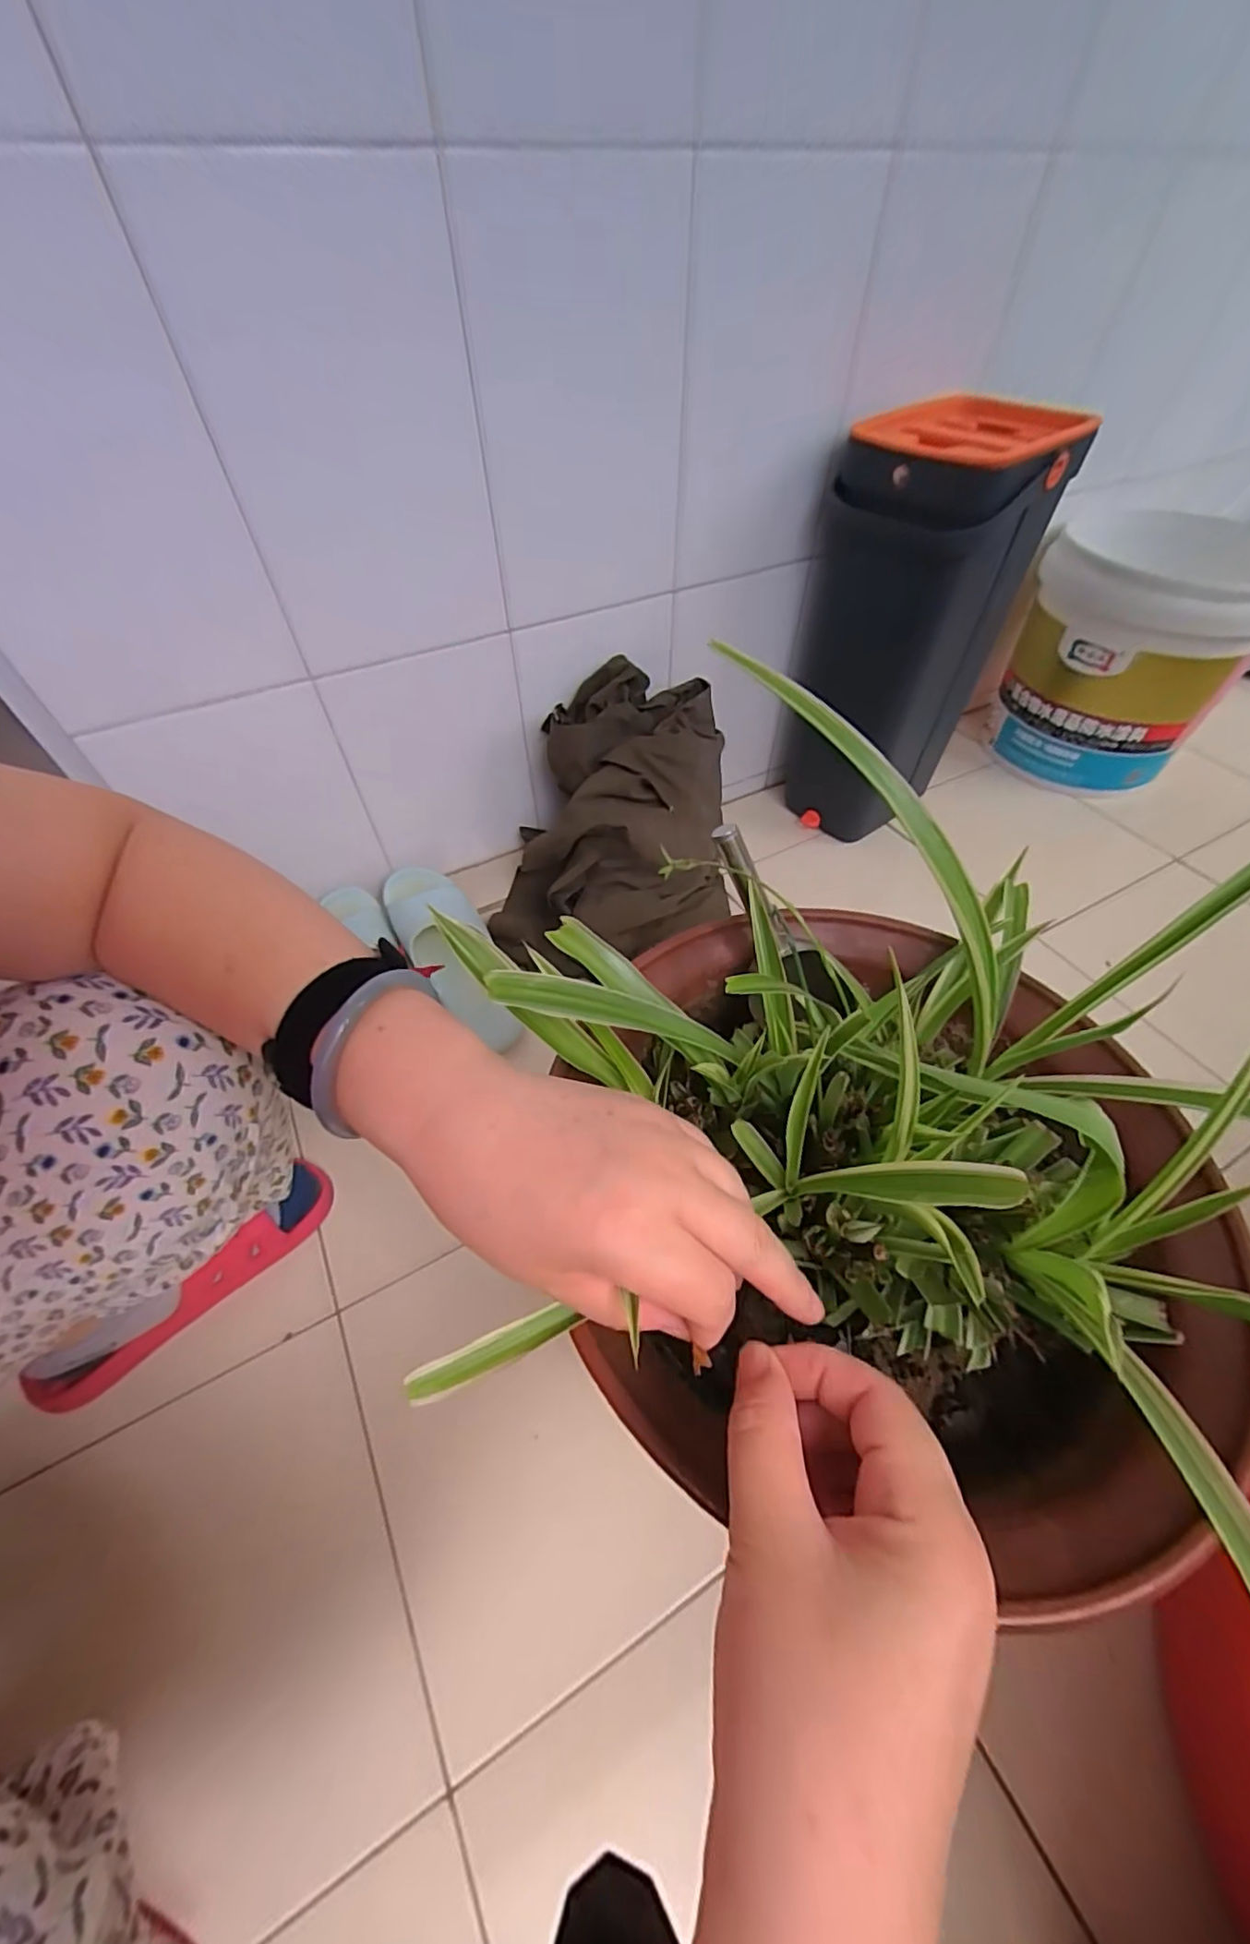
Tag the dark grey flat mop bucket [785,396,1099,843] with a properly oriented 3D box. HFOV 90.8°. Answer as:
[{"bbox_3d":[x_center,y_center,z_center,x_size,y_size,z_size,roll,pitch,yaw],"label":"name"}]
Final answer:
[{"bbox_3d":[0.337,-0.398,0.790,0.185,0.463,0.197,0,52,0],"label":"dark grey flat mop bucket"}]

